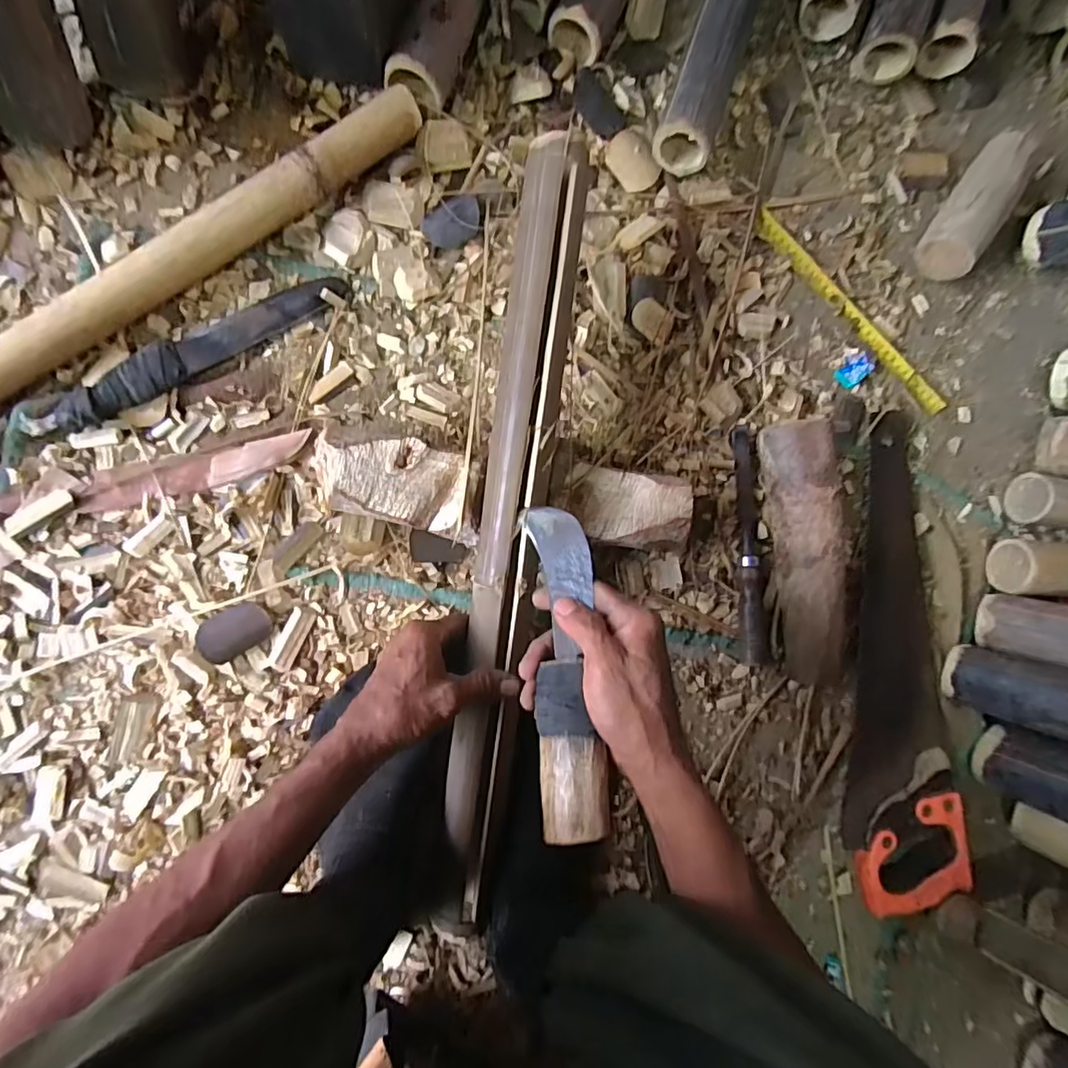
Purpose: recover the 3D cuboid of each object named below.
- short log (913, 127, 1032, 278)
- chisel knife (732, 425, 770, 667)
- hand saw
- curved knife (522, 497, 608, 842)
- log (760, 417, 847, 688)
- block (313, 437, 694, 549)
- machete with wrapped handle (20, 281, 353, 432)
[{"bbox_3d":[0.463,-0.344,0.596,0.054,0.059,0.164,33,83,-7],"label":"short log"},{"bbox_3d":[0.220,0.010,0.574,0.028,0.022,0.242,-2,88,-9],"label":"chisel knife"},{"bbox_3d":[0.366,0.124,0.575,0.109,0.032,0.484,-3,88,-9],"label":"hand saw"},{"bbox_3d":[0.023,0.086,0.401,0.042,0.031,0.234,2,66,-9],"label":"curved knife"},{"bbox_3d":[0.262,0.018,0.555,0.050,0.070,0.250,-5,88,-9],"label":"log"},{"bbox_3d":[-0.024,-0.030,0.505,0.318,0.058,0.076,7,87,-9],"label":"block"},{"bbox_3d":[-0.290,-0.159,0.487,0.273,0.028,0.035,-32,93,-9],"label":"machete with wrapped handle"}]

